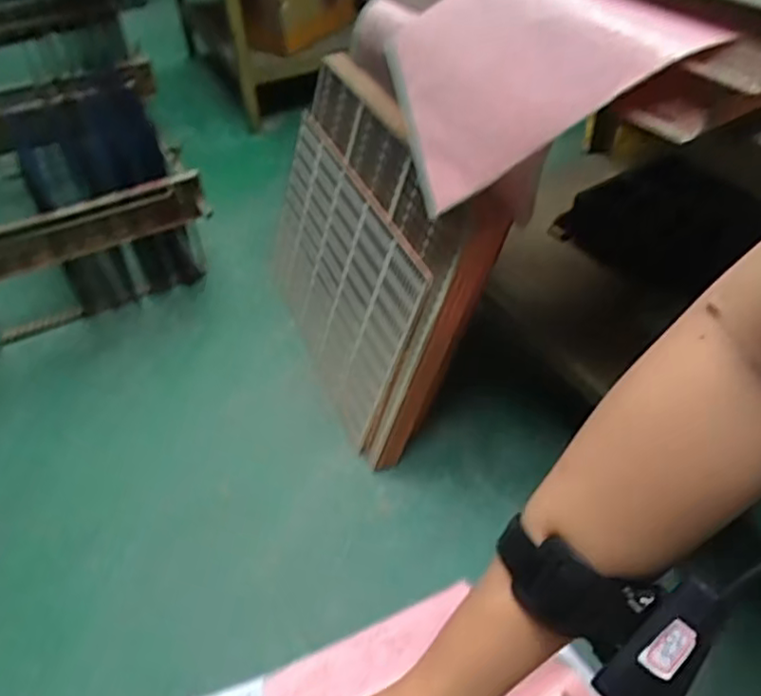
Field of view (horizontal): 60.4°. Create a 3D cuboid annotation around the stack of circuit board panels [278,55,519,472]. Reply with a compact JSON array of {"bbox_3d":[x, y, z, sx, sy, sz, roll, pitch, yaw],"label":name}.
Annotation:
[{"bbox_3d":[-0.034,-0.149,0.943,0.070,0.428,0.514,-4,41,-30],"label":"stack of circuit board panels"}]

